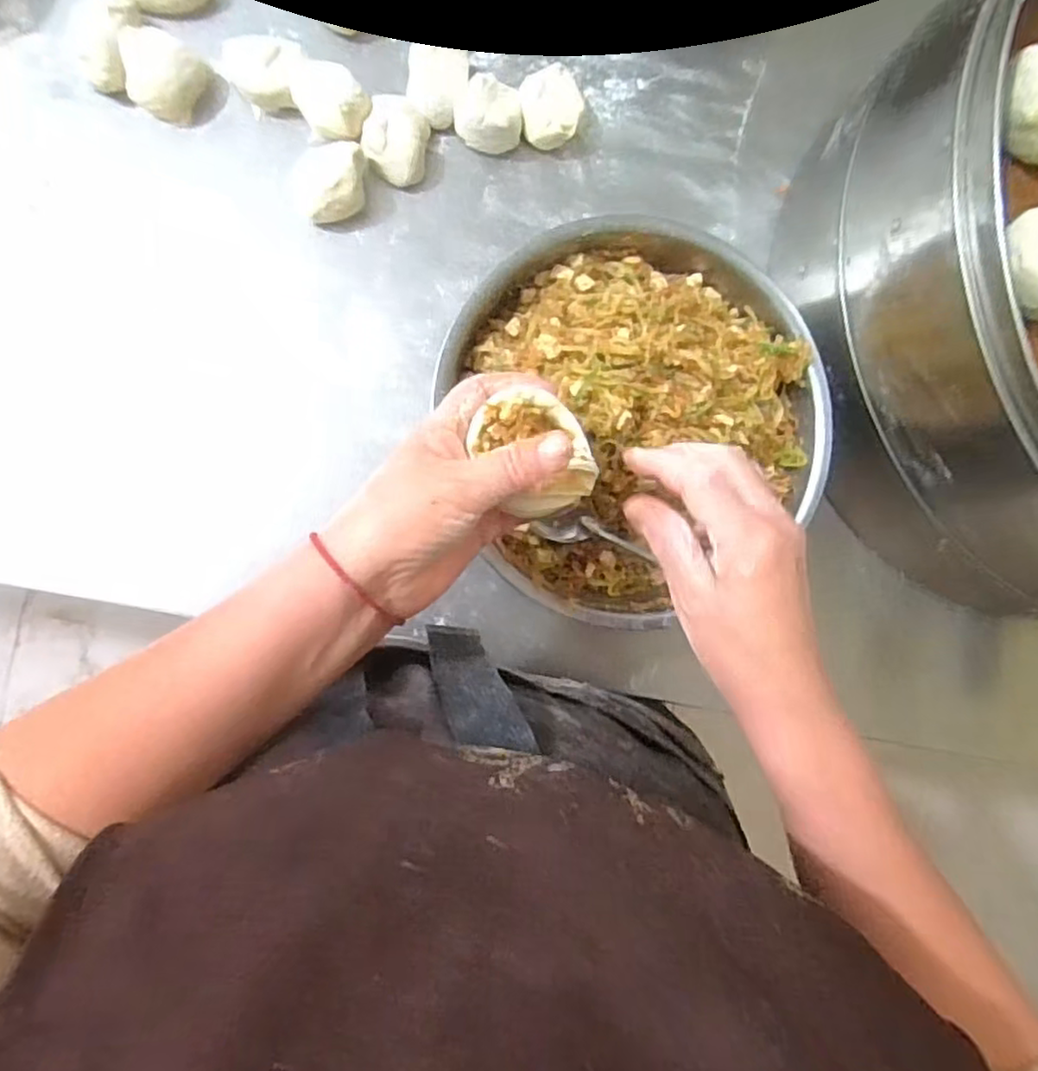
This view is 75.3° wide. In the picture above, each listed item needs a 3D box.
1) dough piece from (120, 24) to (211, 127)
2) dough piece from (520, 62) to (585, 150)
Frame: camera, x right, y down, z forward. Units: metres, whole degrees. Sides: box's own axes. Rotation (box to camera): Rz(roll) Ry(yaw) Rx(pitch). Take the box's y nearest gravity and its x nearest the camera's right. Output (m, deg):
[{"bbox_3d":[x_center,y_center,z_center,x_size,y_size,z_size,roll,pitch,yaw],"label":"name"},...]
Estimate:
[{"bbox_3d":[-0.243,-0.312,0.455,0.048,0.025,0.046,0,89,-8],"label":"dough piece"},{"bbox_3d":[0.022,-0.316,0.497,0.044,0.025,0.050,-12,91,-8],"label":"dough piece"}]

